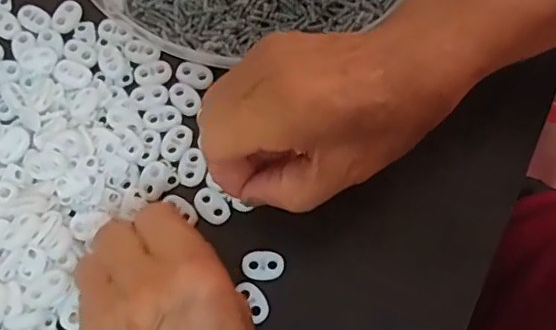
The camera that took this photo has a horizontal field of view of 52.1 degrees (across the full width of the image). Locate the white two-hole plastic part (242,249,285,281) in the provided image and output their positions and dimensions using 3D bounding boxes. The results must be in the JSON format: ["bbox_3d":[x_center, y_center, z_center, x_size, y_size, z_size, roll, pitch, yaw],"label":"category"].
[{"bbox_3d":[-0.008,0.054,0.309,0.023,0.004,0.016,0,73,-1],"label":"white two-hole plastic part"}]

